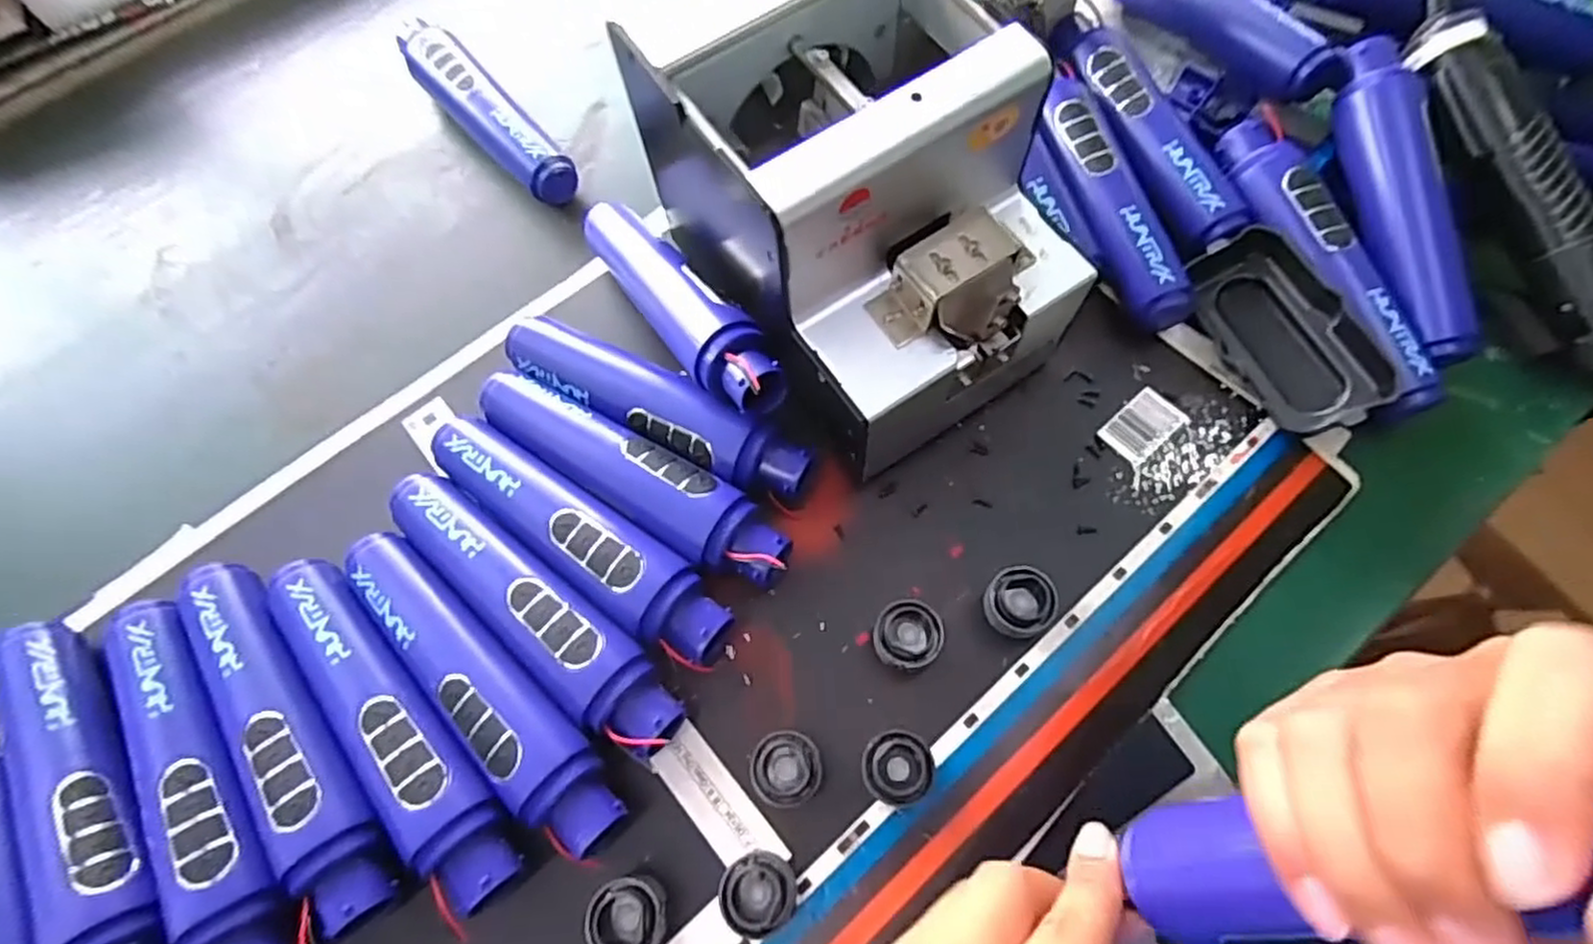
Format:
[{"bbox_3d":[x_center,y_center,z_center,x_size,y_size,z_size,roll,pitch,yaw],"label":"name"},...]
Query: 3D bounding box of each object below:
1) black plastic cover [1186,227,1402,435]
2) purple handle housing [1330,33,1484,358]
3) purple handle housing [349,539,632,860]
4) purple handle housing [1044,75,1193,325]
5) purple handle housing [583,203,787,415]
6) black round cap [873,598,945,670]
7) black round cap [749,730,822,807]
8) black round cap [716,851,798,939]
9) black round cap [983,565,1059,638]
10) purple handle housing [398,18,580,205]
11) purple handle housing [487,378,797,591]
[{"bbox_3d":[0.246,-0.070,0.367,0.052,0.023,0.109,-29,64,23],"label":"black plastic cover"},{"bbox_3d":[0.312,-0.140,0.375,0.026,0.028,0.172,-7,80,0],"label":"purple handle housing"},{"bbox_3d":[-0.138,0.093,0.320,0.171,0.040,0.036,39,75,17],"label":"purple handle housing"},{"bbox_3d":[0.169,-0.147,0.400,0.037,0.038,0.156,-15,68,-3],"label":"purple handle housing"},{"bbox_3d":[-0.062,-0.090,0.370,0.034,0.029,0.180,-33,54,-10],"label":"purple handle housing"},{"bbox_3d":[0.050,0.074,0.325,0.030,0.026,0.028,-1,68,3],"label":"black round cap"},{"bbox_3d":[-0.004,0.126,0.308,0.028,0.021,0.028,-1,68,3],"label":"black round cap"},{"bbox_3d":[-0.015,0.169,0.292,0.029,0.020,0.029,-1,68,3],"label":"black round cap"},{"bbox_3d":[0.099,0.059,0.326,0.029,0.026,0.028,-1,68,3],"label":"black round cap"},{"bbox_3d":[-0.199,-0.229,0.463,0.035,0.036,0.167,-39,71,-12],"label":"purple handle housing"},{"bbox_3d":[-0.080,0.004,0.353,0.172,0.041,0.037,30,72,14],"label":"purple handle housing"}]

